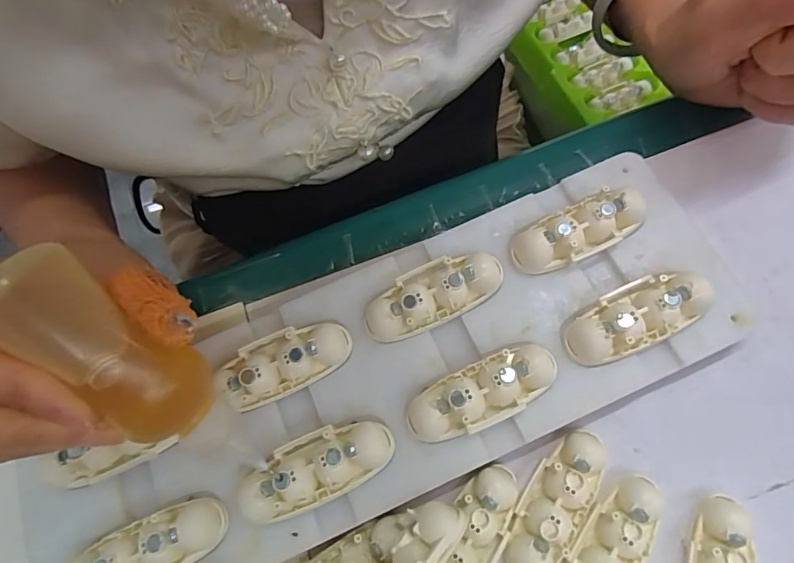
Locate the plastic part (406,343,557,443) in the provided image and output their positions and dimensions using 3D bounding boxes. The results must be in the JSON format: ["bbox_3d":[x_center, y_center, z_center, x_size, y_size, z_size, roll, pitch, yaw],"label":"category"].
[{"bbox_3d":[0.034,0.045,0.201,0.062,0.018,0.024,-26,69,-4],"label":"plastic part"}]

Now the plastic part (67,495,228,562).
[{"bbox_3d":[-0.097,0.105,0.193,0.060,0.017,0.025,-21,69,-2],"label":"plastic part"}]

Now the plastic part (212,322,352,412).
[{"bbox_3d":[-0.048,0.034,0.212,0.056,0.013,0.026,-30,69,-6],"label":"plastic part"}]

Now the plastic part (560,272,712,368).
[{"bbox_3d":[0.100,0.015,0.207,0.061,0.021,0.026,-25,69,-4],"label":"plastic part"}]

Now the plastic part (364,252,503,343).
[{"bbox_3d":[0.015,0.005,0.218,0.060,0.016,0.026,-26,69,-4],"label":"plastic part"}]

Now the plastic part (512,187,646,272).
[{"bbox_3d":[0.080,-0.023,0.222,0.058,0.019,0.024,-24,69,-4],"label":"plastic part"}]

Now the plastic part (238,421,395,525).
[{"bbox_3d":[-0.032,0.074,0.196,0.061,0.013,0.026,-24,69,-3],"label":"plastic part"}]

